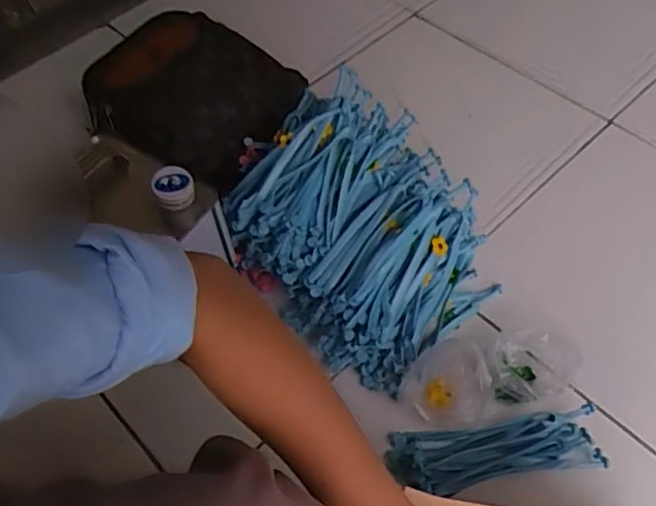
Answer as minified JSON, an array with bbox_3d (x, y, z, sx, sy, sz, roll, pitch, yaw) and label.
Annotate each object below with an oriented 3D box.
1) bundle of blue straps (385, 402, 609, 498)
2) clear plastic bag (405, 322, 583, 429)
[{"bbox_3d":[0.183,0.215,0.684,0.225,0.027,0.071,-6,56,-1],"label":"bundle of blue straps"},{"bbox_3d":[0.176,0.140,0.713,0.187,0.053,0.087,-12,56,-5],"label":"clear plastic bag"}]

